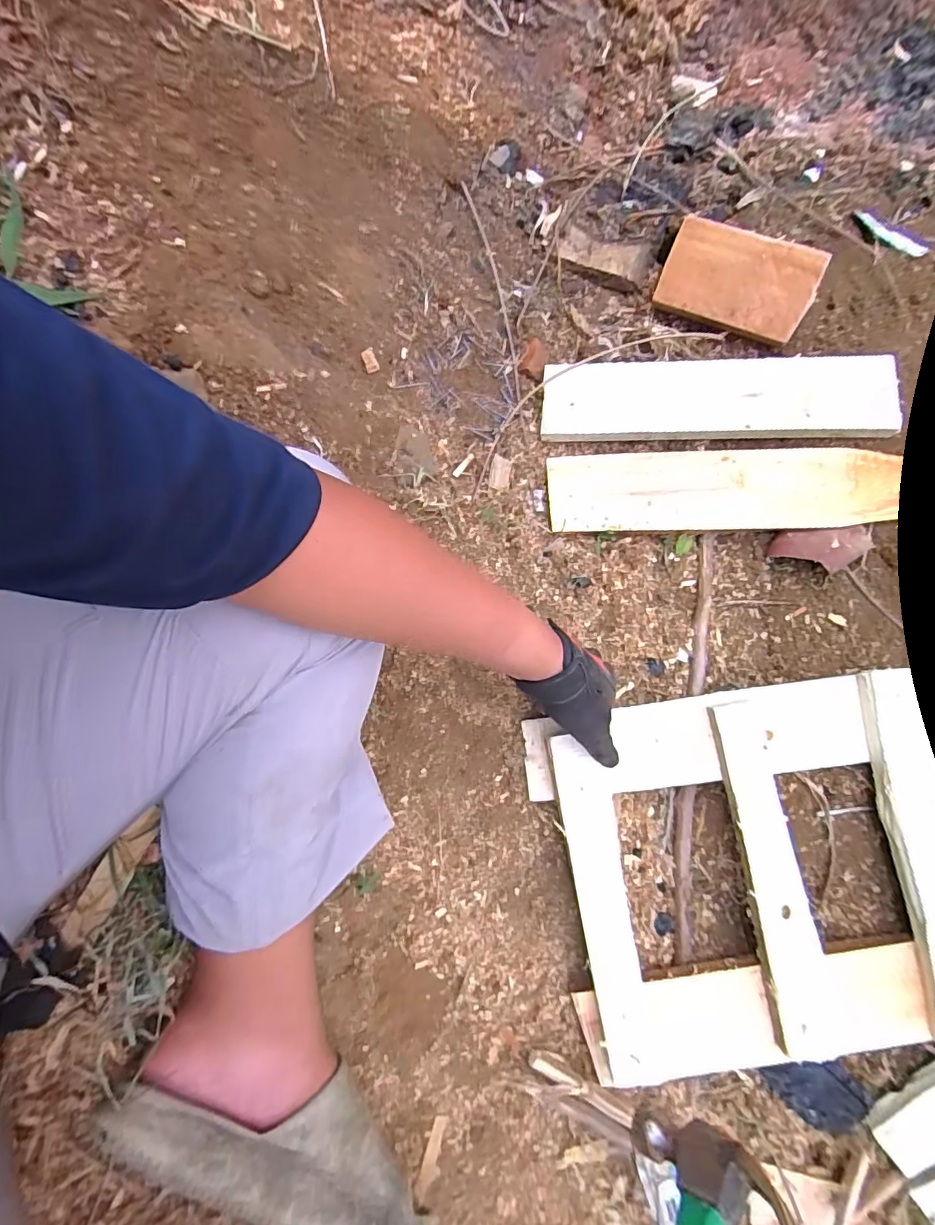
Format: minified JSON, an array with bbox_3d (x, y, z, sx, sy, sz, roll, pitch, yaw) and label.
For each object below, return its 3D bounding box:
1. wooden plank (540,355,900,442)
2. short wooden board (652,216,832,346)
[{"bbox_3d":[0.287,-0.250,0.583,0.389,0.025,0.090,1,75,2],"label":"wooden plank"},{"bbox_3d":[0.310,-0.383,0.584,0.165,0.017,0.093,25,118,12],"label":"short wooden board"}]

